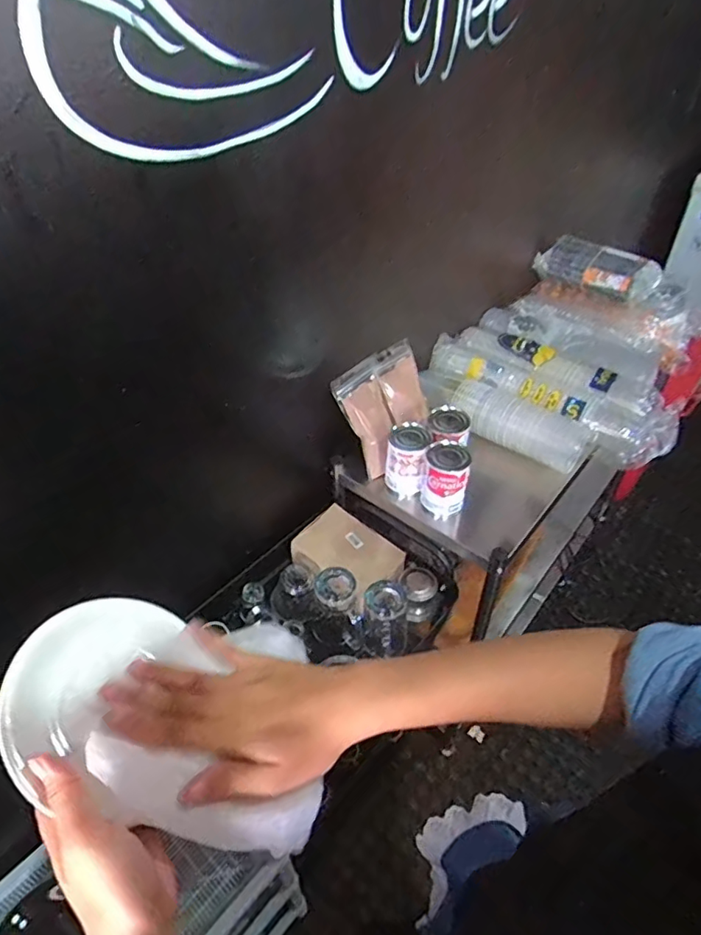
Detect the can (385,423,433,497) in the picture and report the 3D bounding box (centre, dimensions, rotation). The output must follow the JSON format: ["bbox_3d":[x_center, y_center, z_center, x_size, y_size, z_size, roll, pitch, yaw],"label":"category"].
[{"bbox_3d":[0.102,-0.007,0.913,0.068,0.116,0.065,-1,43,1],"label":"can"}]

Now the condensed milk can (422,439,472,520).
[{"bbox_3d":[0.156,0.018,0.885,0.068,0.108,0.075,8,44,10],"label":"condensed milk can"}]

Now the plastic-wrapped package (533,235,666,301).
[{"bbox_3d":[0.562,-0.457,1.253,0.069,0.097,0.269,-32,51,-27],"label":"plastic-wrapped package"}]

